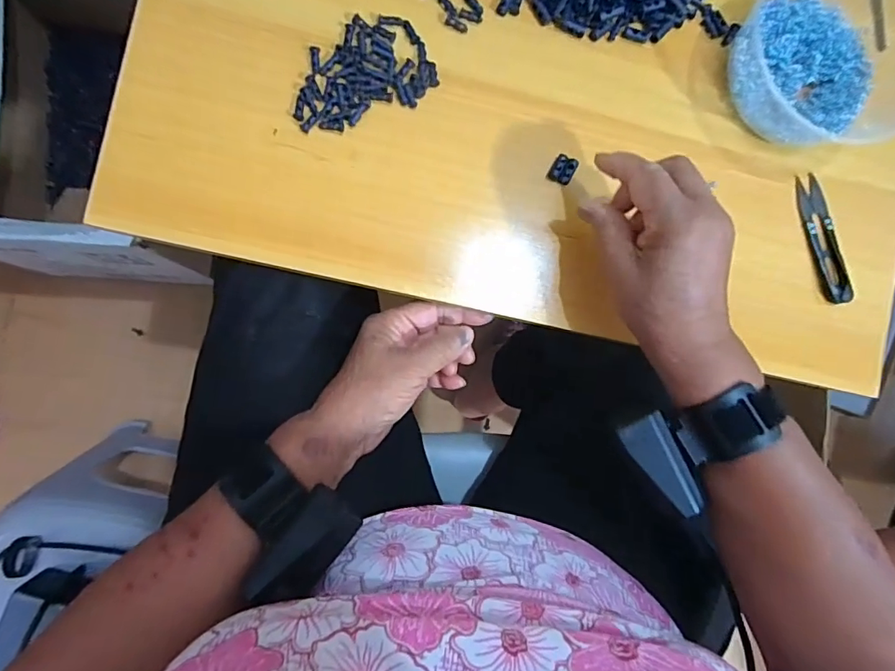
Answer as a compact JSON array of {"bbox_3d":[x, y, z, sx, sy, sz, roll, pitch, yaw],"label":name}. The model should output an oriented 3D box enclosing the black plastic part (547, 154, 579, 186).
[{"bbox_3d":[0.084,-0.120,0.356,0.017,0.004,0.019,25,85,-8],"label":"black plastic part"}]

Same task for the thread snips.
[{"bbox_3d":[0.291,-0.074,0.381,0.024,0.010,0.100,-19,92,-9],"label":"thread snips"}]

